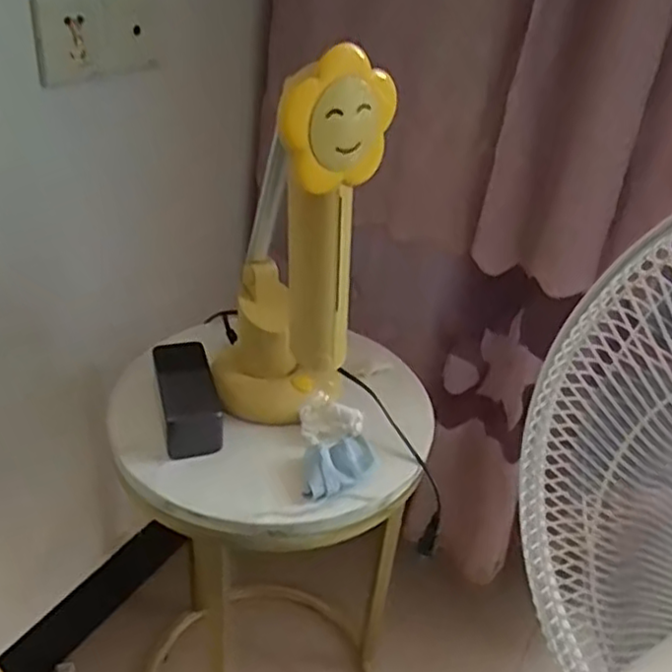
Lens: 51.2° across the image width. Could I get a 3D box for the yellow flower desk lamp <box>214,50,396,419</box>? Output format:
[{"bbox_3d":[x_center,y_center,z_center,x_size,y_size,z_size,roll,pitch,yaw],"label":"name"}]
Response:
[{"bbox_3d":[-0.035,-0.078,0.636,0.135,0.336,0.094,1,34,-7],"label":"yellow flower desk lamp"}]

